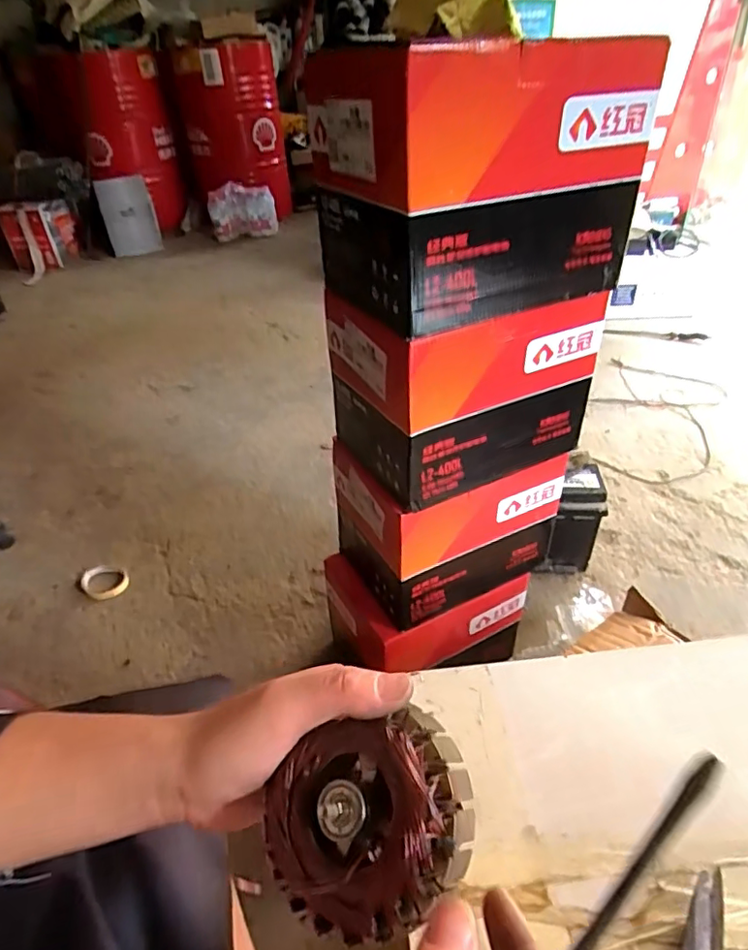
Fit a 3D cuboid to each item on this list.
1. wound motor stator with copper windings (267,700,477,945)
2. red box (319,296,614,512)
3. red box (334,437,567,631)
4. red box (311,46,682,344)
[{"bbox_3d":[-0.005,0.147,0.232,0.087,0.040,0.074,-28,54,14],"label":"wound motor stator with copper windings"},{"bbox_3d":[0.098,-0.118,0.641,0.250,0.190,0.183,-20,40,-19],"label":"red box"},{"bbox_3d":[0.092,0.044,0.770,0.247,0.205,0.195,-20,40,-19],"label":"red box"},{"bbox_3d":[0.086,-0.268,0.510,0.237,0.192,0.199,-21,41,-21],"label":"red box"}]

